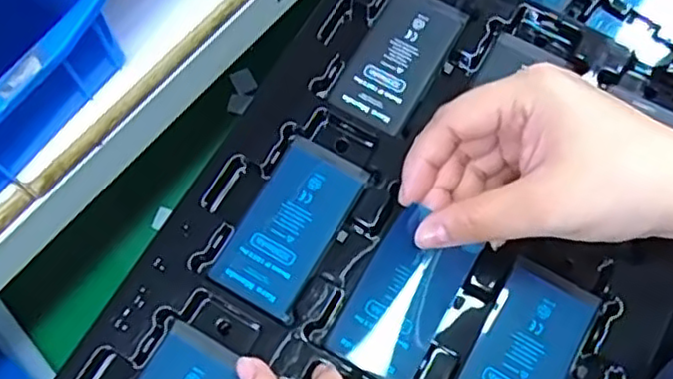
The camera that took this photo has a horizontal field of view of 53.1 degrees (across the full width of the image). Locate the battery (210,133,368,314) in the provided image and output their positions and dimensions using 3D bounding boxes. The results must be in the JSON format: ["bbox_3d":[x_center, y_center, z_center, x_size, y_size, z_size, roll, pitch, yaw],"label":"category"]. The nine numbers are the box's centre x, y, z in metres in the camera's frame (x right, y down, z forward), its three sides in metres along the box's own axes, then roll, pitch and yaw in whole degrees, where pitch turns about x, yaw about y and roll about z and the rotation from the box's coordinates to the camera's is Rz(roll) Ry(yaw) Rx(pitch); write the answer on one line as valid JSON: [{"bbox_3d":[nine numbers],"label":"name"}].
[{"bbox_3d":[-0.023,0.016,0.330,0.044,0.004,0.084,29,72,11],"label":"battery"}]

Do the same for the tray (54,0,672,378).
[{"bbox_3d":[0.034,0.038,0.319,0.224,0.016,0.329,29,72,11],"label":"tray"}]

